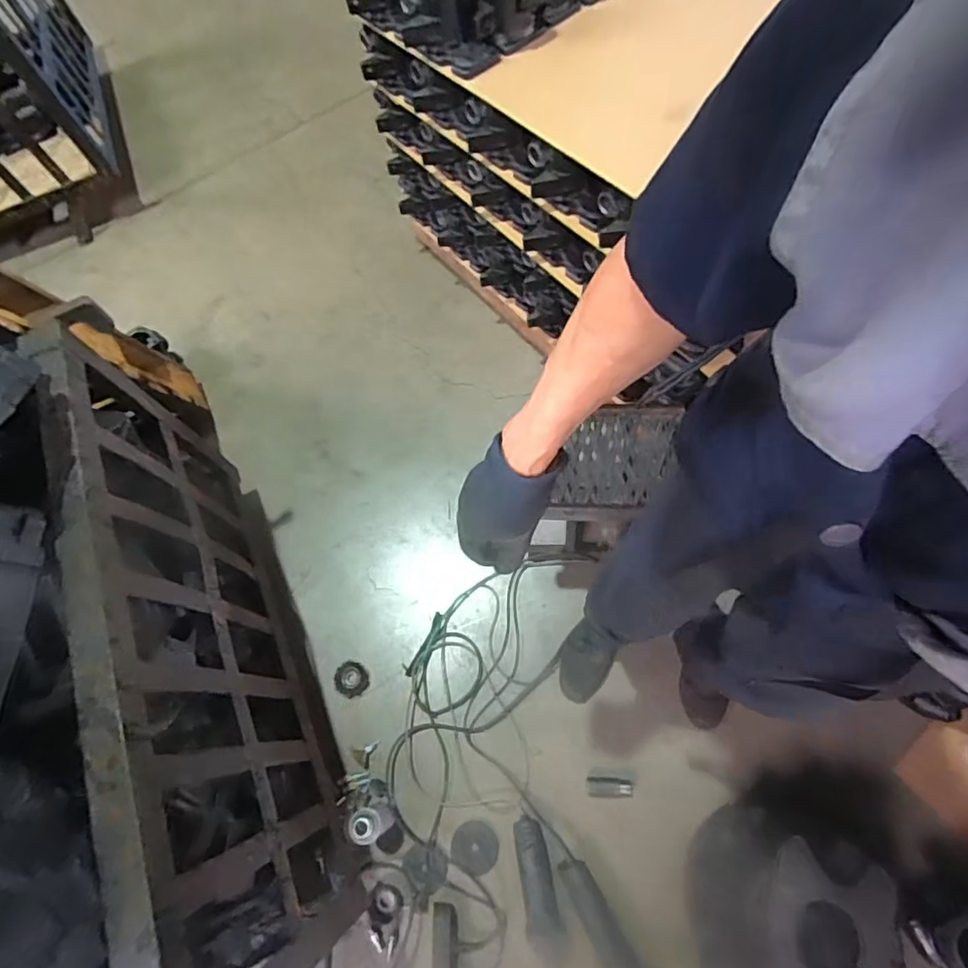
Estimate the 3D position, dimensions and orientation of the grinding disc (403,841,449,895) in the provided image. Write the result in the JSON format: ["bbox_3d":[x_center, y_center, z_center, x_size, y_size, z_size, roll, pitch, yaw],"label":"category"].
[{"bbox_3d":[-0.117,0.758,1.099,0.086,0.007,0.081,-2,66,6],"label":"grinding disc"}]

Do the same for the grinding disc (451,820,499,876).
[{"bbox_3d":[-0.018,0.728,1.114,0.092,0.008,0.088,-2,66,6],"label":"grinding disc"}]

